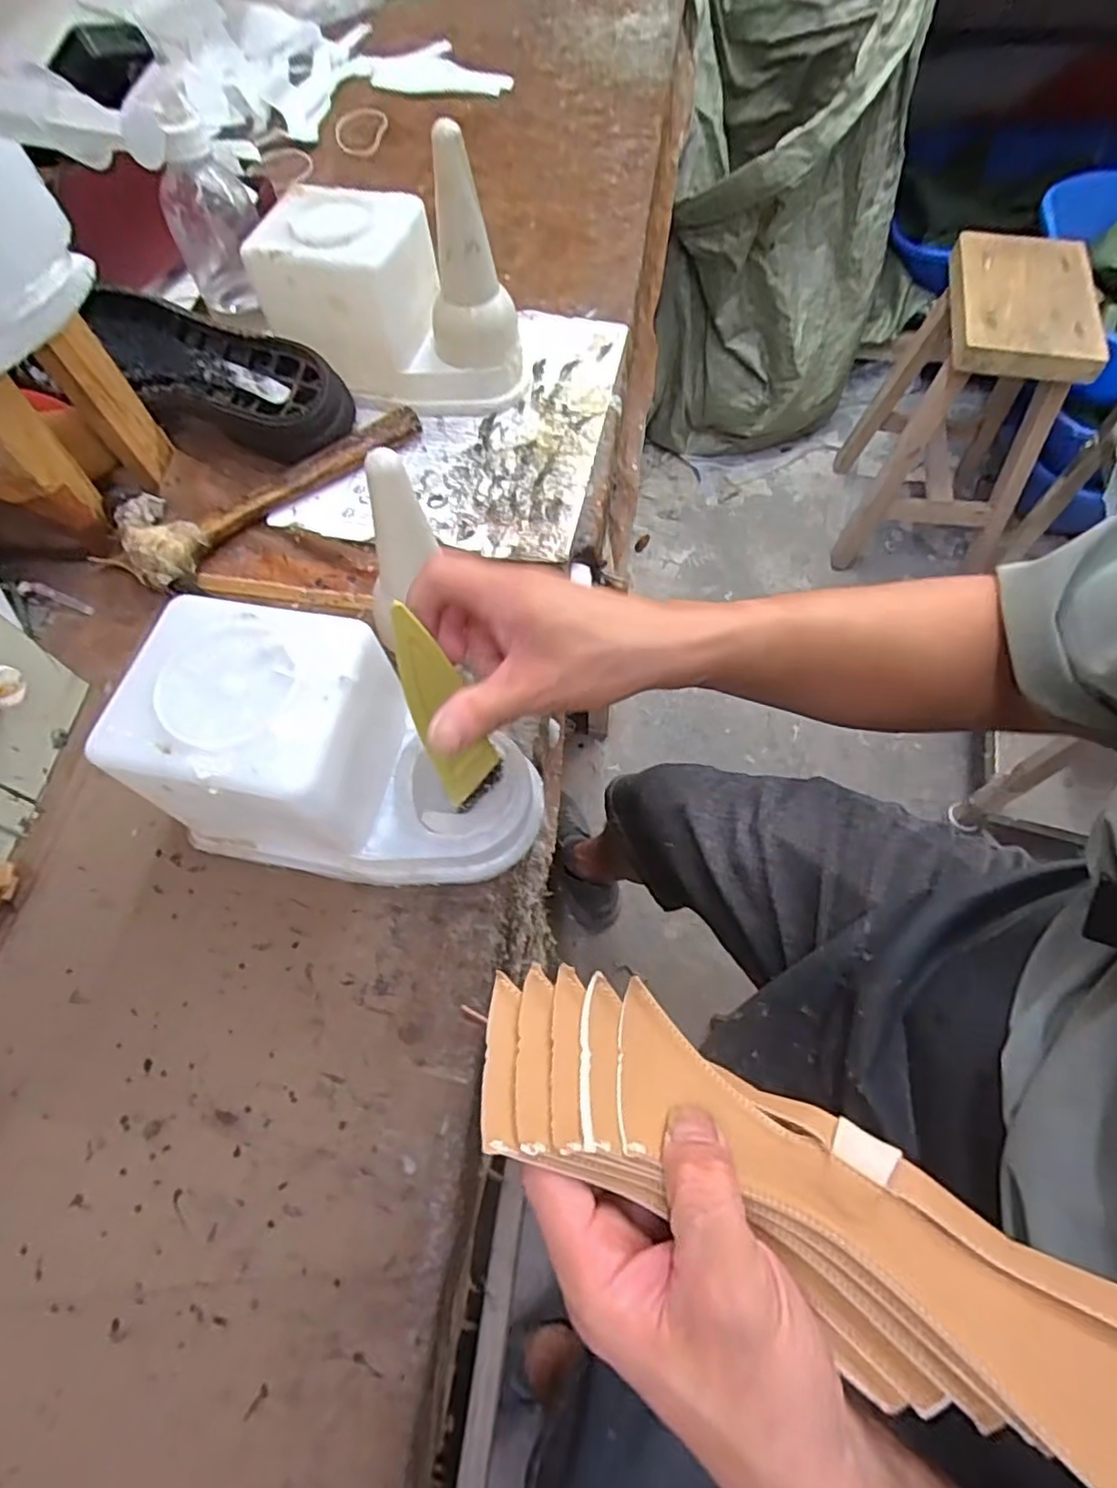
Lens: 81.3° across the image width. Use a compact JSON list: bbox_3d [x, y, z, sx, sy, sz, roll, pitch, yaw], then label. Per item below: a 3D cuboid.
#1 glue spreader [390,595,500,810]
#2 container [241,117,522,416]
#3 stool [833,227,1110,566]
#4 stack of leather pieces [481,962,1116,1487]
[{"bbox_3d":[-0.058,-0.016,0.330,0.034,0.127,0.013,-34,49,-16],"label":"glue spreader"},{"bbox_3d":[-0.128,-0.359,0.509,0.198,0.149,0.095,11,64,7],"label":"container"},{"bbox_3d":[0.737,-0.581,1.192,0.291,0.481,0.305,10,64,6],"label":"stool"},{"bbox_3d":[0.076,0.147,0.212,0.227,0.036,0.065,23,65,18],"label":"stack of leather pieces"}]

